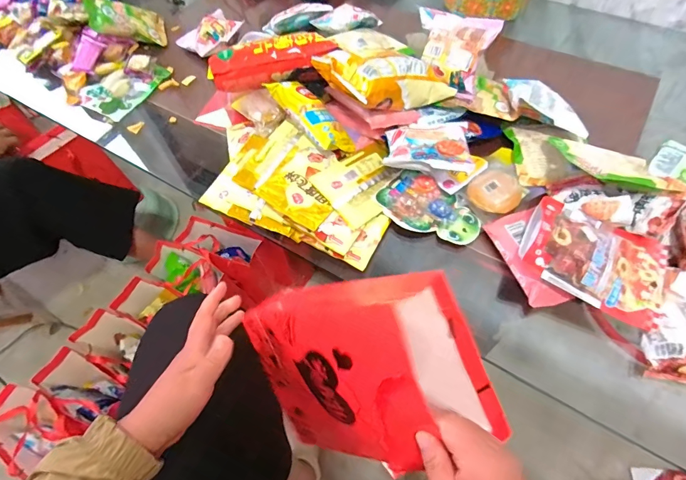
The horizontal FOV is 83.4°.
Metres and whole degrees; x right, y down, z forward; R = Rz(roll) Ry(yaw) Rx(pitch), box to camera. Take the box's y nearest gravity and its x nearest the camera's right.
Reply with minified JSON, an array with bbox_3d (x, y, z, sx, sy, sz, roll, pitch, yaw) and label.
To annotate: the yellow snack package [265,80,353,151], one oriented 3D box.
[{"bbox_3d":[-0.051,-0.188,0.582,0.153,0.033,0.053,44,69,5],"label":"yellow snack package"}]

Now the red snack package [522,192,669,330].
[{"bbox_3d":[0.314,0.017,0.471,0.168,0.049,0.122,23,63,17],"label":"red snack package"}]

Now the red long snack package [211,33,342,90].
[{"bbox_3d":[-0.115,-0.294,0.632,0.197,0.054,0.047,-12,58,-3],"label":"red long snack package"}]

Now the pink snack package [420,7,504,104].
[{"bbox_3d":[0.168,-0.313,0.629,0.147,0.044,0.114,39,107,34],"label":"pink snack package"}]

